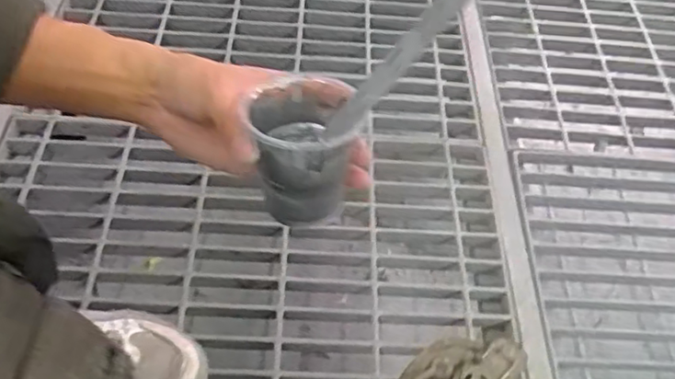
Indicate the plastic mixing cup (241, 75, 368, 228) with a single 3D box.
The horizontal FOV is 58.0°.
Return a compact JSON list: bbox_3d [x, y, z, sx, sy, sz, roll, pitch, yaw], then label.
[{"bbox_3d":[-0.024,-0.029,0.387,0.068,0.070,0.073,1,54,-2],"label":"plastic mixing cup"}]

